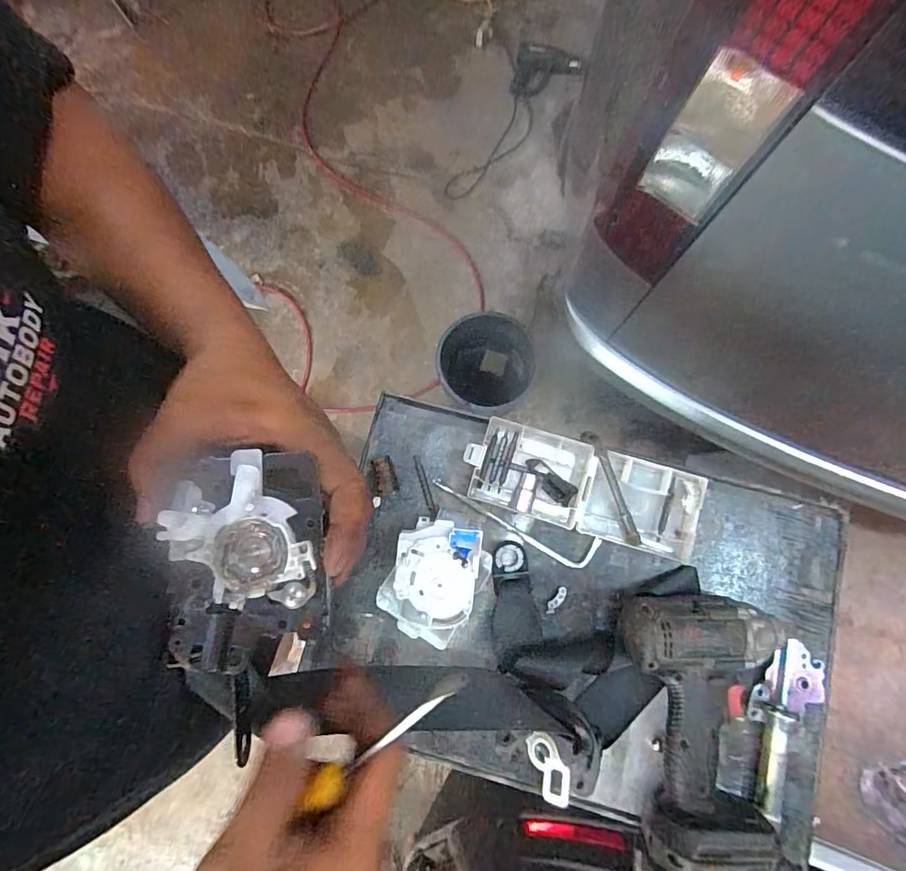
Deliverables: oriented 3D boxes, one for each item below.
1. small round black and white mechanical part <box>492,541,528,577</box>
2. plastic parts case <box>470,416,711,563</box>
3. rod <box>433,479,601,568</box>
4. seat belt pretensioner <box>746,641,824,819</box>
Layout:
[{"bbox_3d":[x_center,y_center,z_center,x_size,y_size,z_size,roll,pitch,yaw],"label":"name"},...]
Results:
[{"bbox_3d":[0.056,0.123,0.472,0.035,0.008,0.033,0,78,1],"label":"small round black and white mechanical part"},{"bbox_3d":[0.131,0.052,0.479,0.232,0.028,0.088,16,79,4],"label":"plastic parts case"},{"bbox_3d":[0.059,0.091,0.482,0.176,0.012,0.034,20,80,3],"label":"rod"},{"bbox_3d":[0.296,0.263,0.430,0.050,0.022,0.142,26,80,6],"label":"seat belt pretensioner"}]

